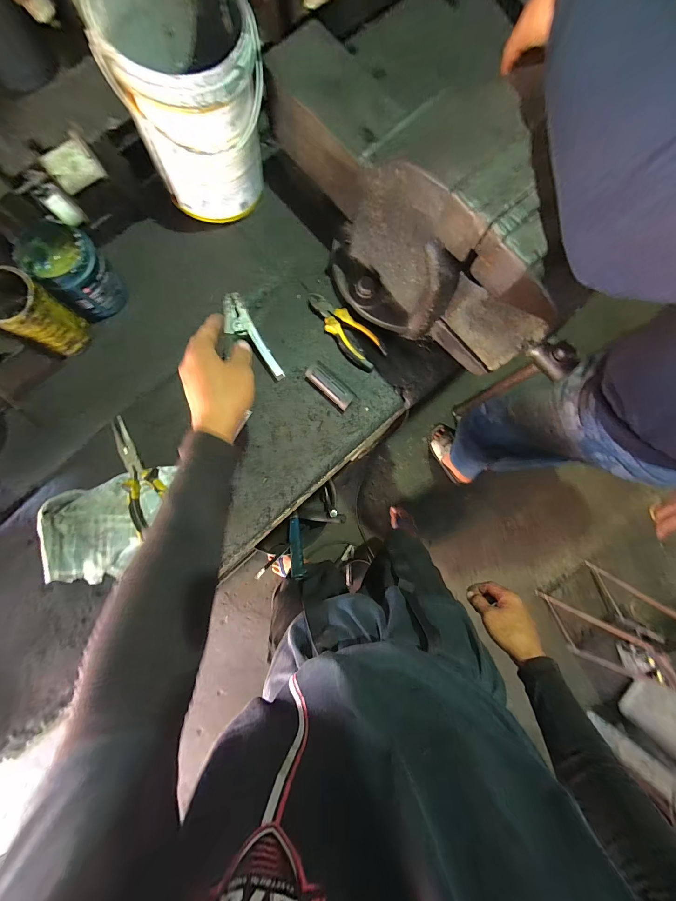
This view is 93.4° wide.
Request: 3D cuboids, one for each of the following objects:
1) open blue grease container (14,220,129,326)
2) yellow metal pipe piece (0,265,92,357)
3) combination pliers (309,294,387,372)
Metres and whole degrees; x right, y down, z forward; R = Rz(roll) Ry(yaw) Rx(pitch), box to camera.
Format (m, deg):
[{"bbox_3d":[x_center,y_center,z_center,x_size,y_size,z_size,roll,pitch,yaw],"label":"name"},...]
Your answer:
[{"bbox_3d":[-0.389,-0.267,0.471,0.100,0.092,0.090,43,84,2],"label":"open blue grease container"},{"bbox_3d":[-0.433,-0.194,0.456,0.082,0.109,0.074,25,84,0],"label":"yellow metal pipe piece"},{"bbox_3d":[0.009,-0.197,0.523,0.153,0.019,0.051,43,84,2],"label":"combination pliers"}]

